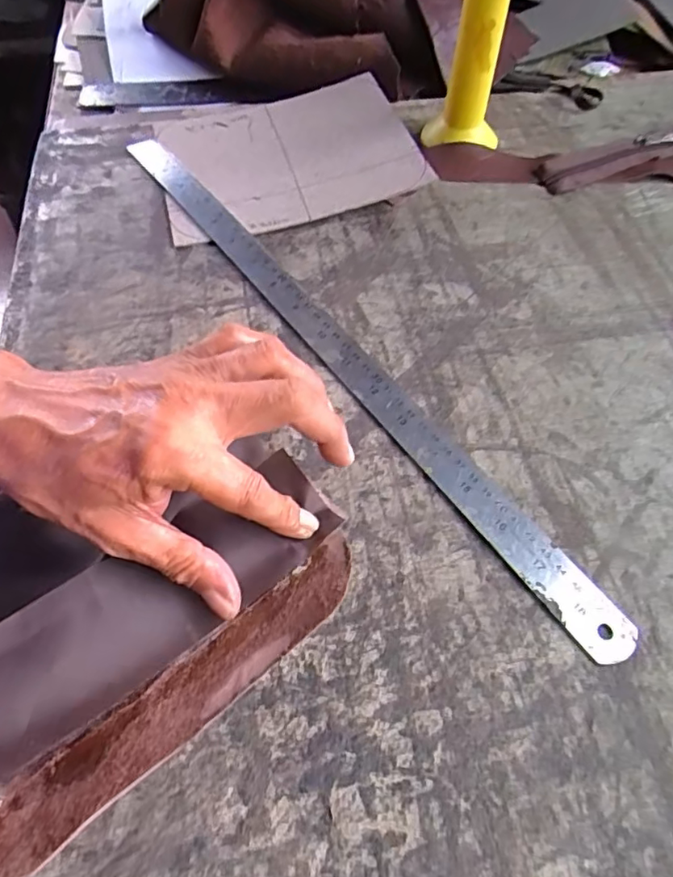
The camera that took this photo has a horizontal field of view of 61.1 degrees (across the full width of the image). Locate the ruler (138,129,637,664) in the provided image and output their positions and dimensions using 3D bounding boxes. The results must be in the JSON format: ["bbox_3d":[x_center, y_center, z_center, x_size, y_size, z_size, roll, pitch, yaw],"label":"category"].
[{"bbox_3d":[-0.013,-0.069,0.351,0.026,0.006,0.470,-30,63,-19],"label":"ruler"}]

